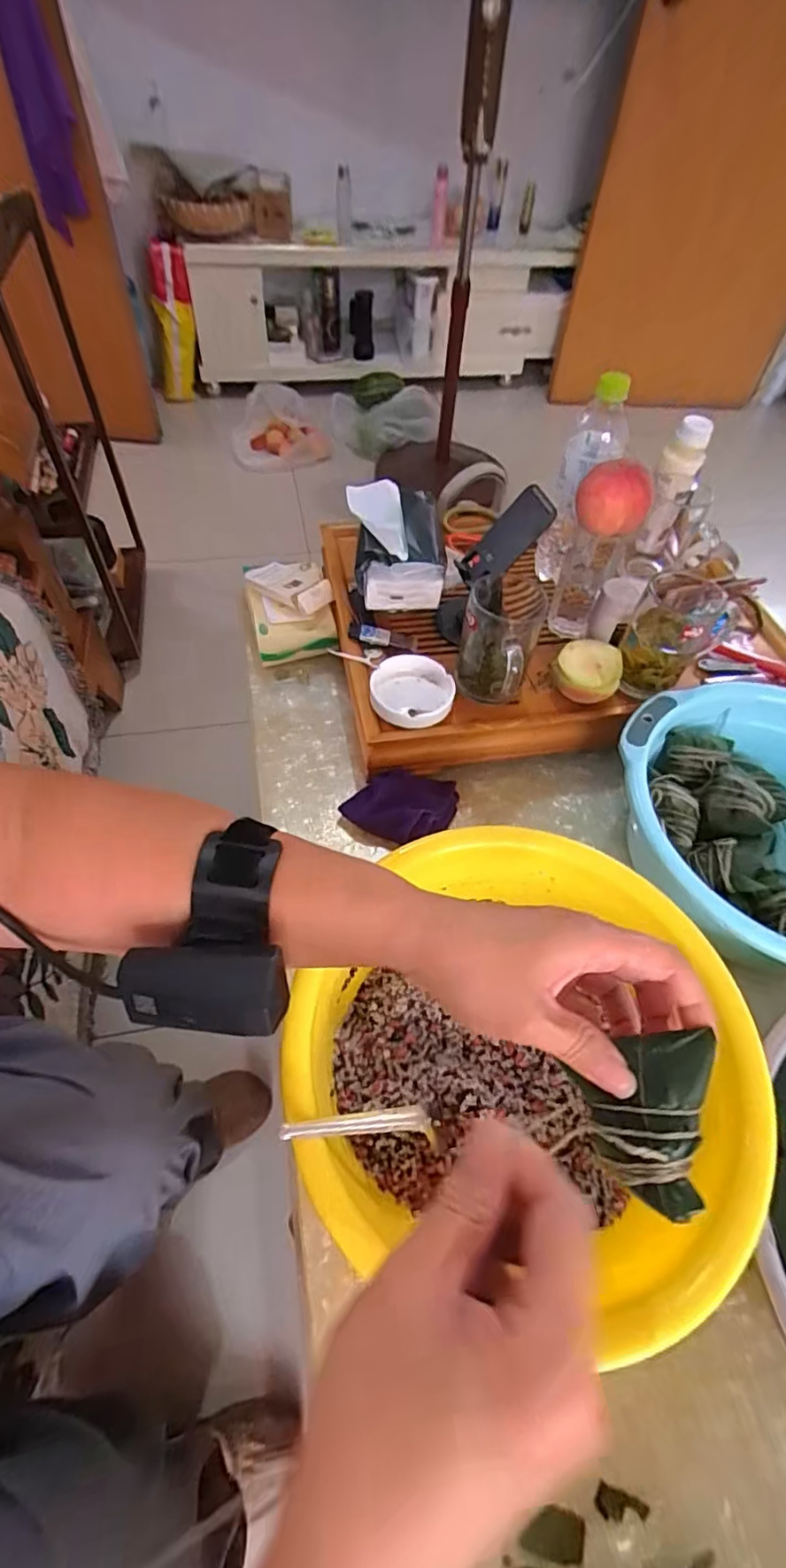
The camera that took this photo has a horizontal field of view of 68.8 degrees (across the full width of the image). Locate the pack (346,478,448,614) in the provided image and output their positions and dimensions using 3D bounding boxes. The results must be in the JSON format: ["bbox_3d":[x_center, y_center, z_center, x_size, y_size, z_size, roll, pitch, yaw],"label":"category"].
[{"bbox_3d":[0.003,-0.282,0.667,0.097,0.087,0.138,-1,56,-5],"label":"pack"}]

